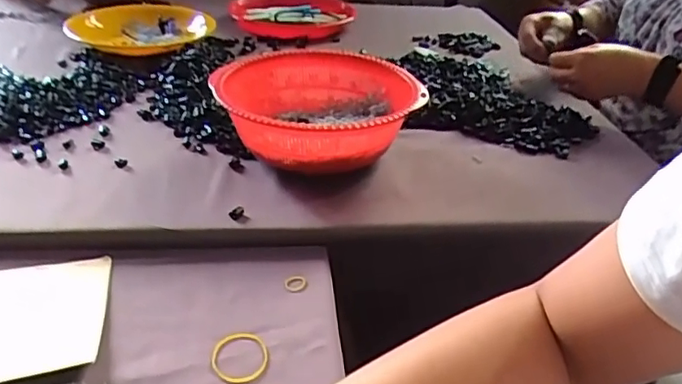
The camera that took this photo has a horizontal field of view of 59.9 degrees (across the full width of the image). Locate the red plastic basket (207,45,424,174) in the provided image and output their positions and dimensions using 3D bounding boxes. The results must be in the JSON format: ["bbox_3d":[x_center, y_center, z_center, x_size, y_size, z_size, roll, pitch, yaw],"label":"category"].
[{"bbox_3d":[-0.032,-0.094,0.703,0.233,0.096,0.240,12,33,9],"label":"red plastic basket"}]

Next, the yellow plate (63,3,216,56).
[{"bbox_3d":[-0.310,-0.252,0.922,0.177,0.053,0.178,4,32,-3],"label":"yellow plate"}]

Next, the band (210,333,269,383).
[{"bbox_3d":[-0.080,0.131,0.469,0.045,0.005,0.049,4,32,-3],"label":"band"}]

